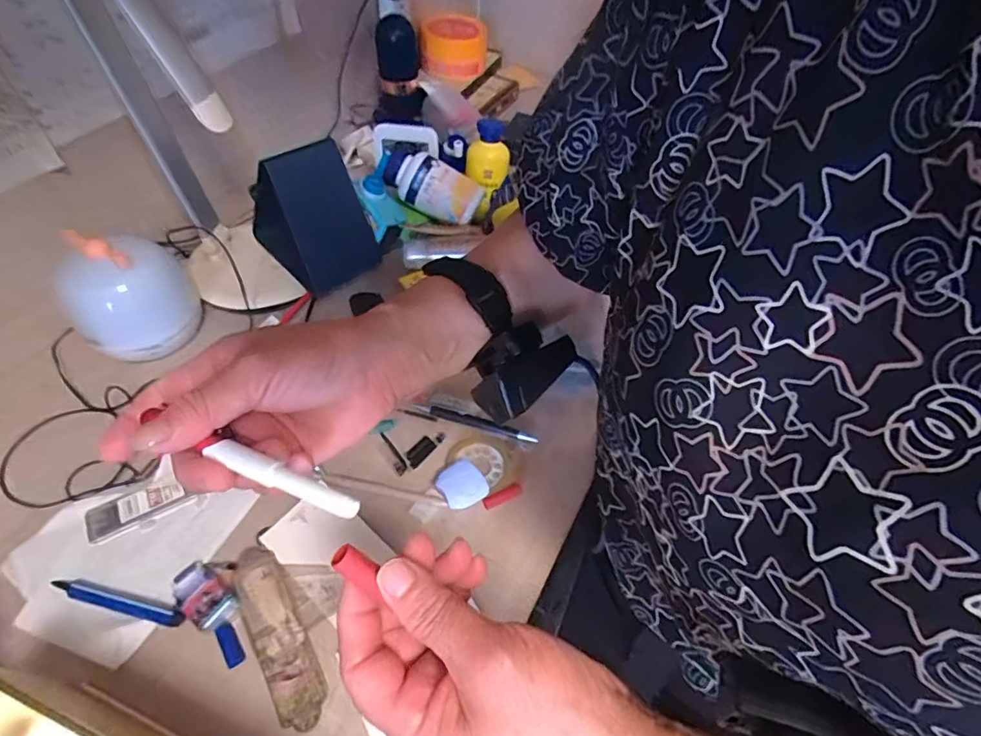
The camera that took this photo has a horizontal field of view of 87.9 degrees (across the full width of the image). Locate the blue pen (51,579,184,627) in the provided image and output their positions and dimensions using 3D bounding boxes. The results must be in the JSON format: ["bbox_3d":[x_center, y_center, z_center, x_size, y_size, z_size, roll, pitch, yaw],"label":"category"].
[{"bbox_3d":[-0.295,0.185,0.402,0.112,0.014,0.013,13,53,7],"label":"blue pen"}]

